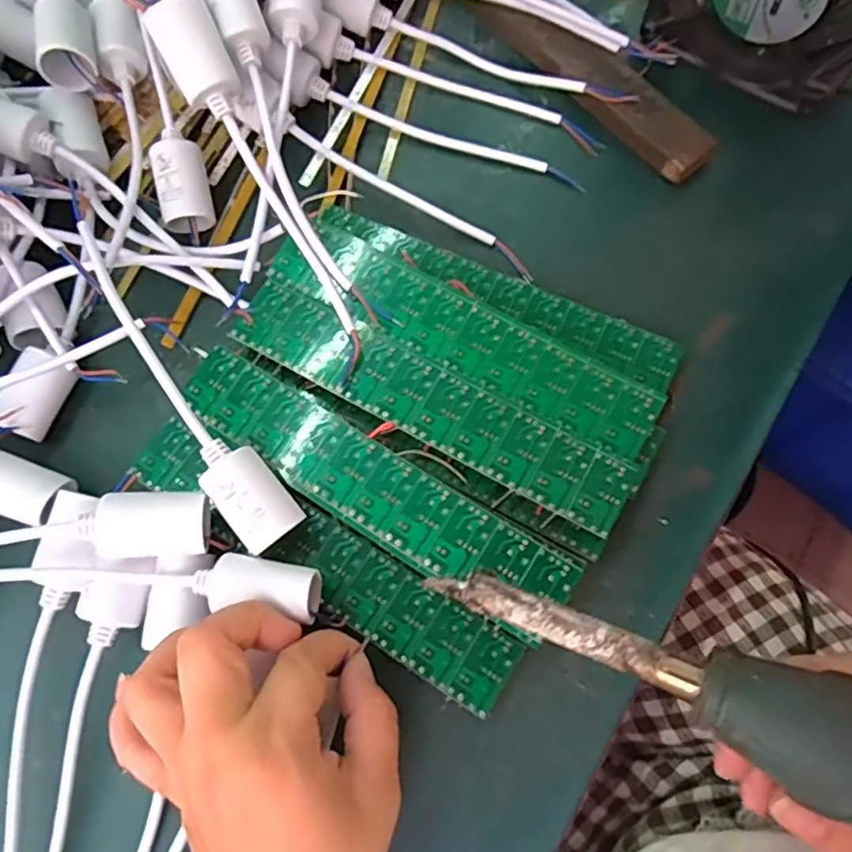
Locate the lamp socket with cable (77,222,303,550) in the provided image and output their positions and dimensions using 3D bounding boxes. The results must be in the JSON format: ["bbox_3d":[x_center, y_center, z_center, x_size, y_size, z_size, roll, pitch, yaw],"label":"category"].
[{"bbox_3d":[-0.120,-0.020,0.296,0.028,0.024,0.180,-36,76,-9],"label":"lamp socket with cable"}]

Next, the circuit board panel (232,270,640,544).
[{"bbox_3d":[0.000,-0.012,0.302,0.202,0.004,0.038,28,76,9],"label":"circuit board panel"}]

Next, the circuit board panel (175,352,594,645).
[{"bbox_3d":[-0.027,0.026,0.289,0.198,0.007,0.039,32,78,10],"label":"circuit board panel"}]

